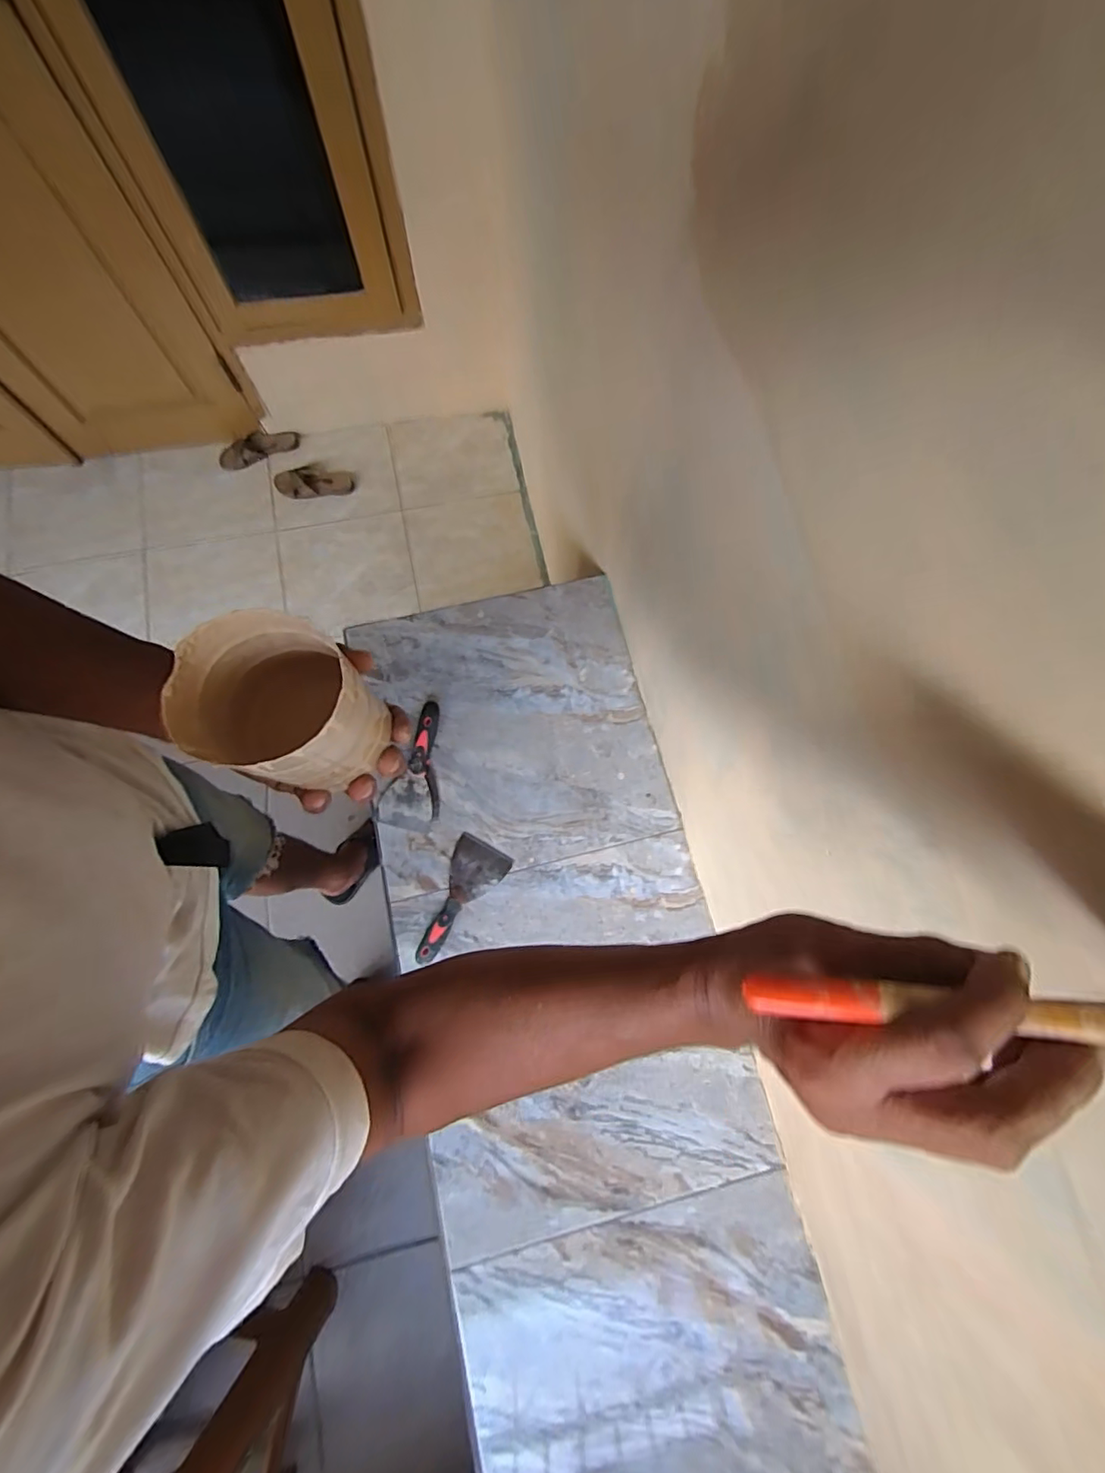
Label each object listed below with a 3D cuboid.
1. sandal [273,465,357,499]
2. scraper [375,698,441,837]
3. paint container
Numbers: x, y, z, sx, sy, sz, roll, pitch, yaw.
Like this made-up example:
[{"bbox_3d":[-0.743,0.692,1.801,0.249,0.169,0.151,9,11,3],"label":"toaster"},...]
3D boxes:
[{"bbox_3d":[-0.712,-0.767,1.672,0.223,0.036,0.088,-7,75,-3],"label":"sandal"},{"bbox_3d":[-0.220,0.044,0.918,0.096,0.045,0.213,13,74,2],"label":"scraper"},{"bbox_3d":[-0.150,-0.014,0.330,0.084,0.107,0.081,0,74,-1],"label":"paint container"}]

